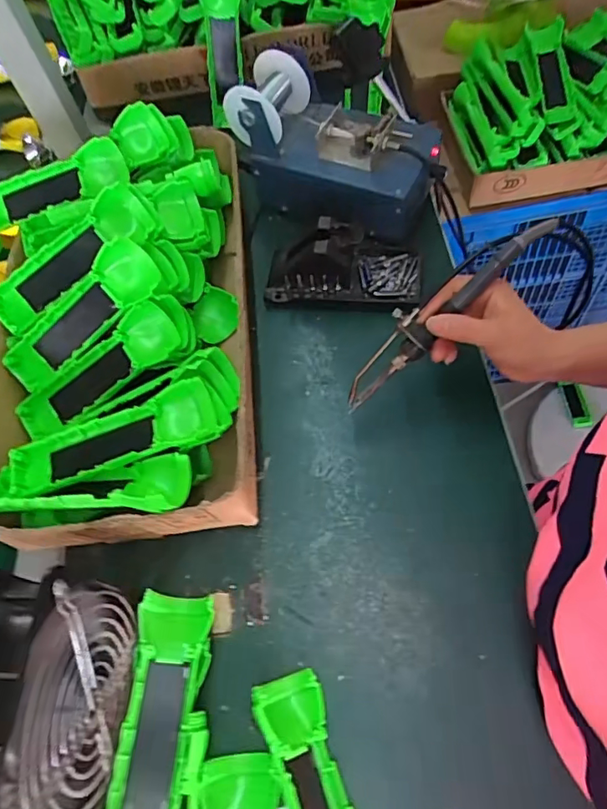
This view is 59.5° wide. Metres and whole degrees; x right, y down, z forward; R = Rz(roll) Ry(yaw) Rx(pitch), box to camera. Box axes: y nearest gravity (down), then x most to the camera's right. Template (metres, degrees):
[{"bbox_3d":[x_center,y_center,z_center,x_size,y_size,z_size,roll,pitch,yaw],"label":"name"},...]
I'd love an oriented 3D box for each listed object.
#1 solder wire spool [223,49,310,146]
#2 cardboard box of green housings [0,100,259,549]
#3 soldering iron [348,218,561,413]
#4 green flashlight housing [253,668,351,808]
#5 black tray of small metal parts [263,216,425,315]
[{"bbox_3d":[-0.038,-0.314,0.558,0.079,0.076,0.079,9,63,11],"label":"solder wire spool"},{"bbox_3d":[-0.172,-0.087,0.489,0.248,0.129,0.415,-10,61,1],"label":"cardboard box of green housings"},{"bbox_3d":[0.107,-0.075,0.428,0.211,0.018,0.036,-42,63,16],"label":"soldering iron"},{"bbox_3d":[0.010,0.258,0.339,0.042,0.037,0.159,-18,61,-4],"label":"green flashlight housing"},{"bbox_3d":[0.044,-0.149,0.542,0.158,0.073,0.085,5,63,9],"label":"black tray of small metal parts"}]

